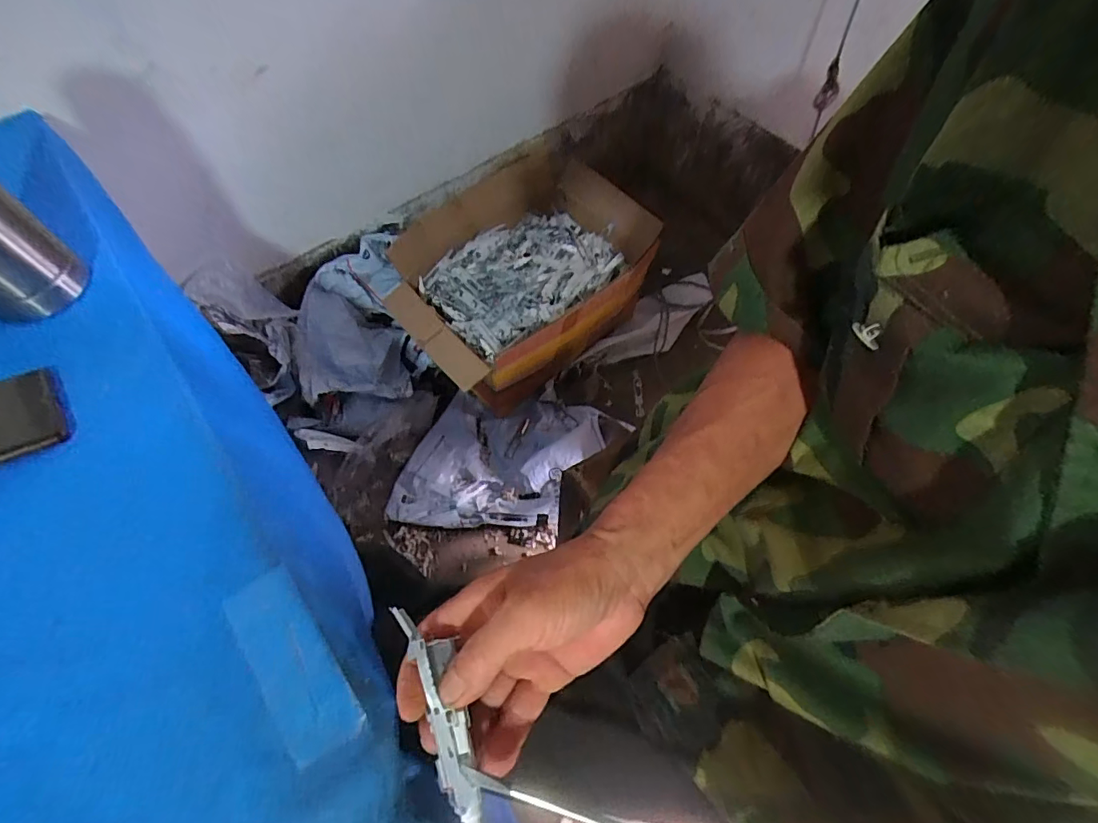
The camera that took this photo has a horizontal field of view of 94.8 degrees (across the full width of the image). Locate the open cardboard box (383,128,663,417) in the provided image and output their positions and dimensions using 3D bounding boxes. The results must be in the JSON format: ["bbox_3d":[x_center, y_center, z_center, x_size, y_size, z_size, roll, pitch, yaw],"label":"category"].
[{"bbox_3d":[-0.047,-0.294,1.033,0.546,0.261,0.378,-40,68,-19],"label":"open cardboard box"}]

